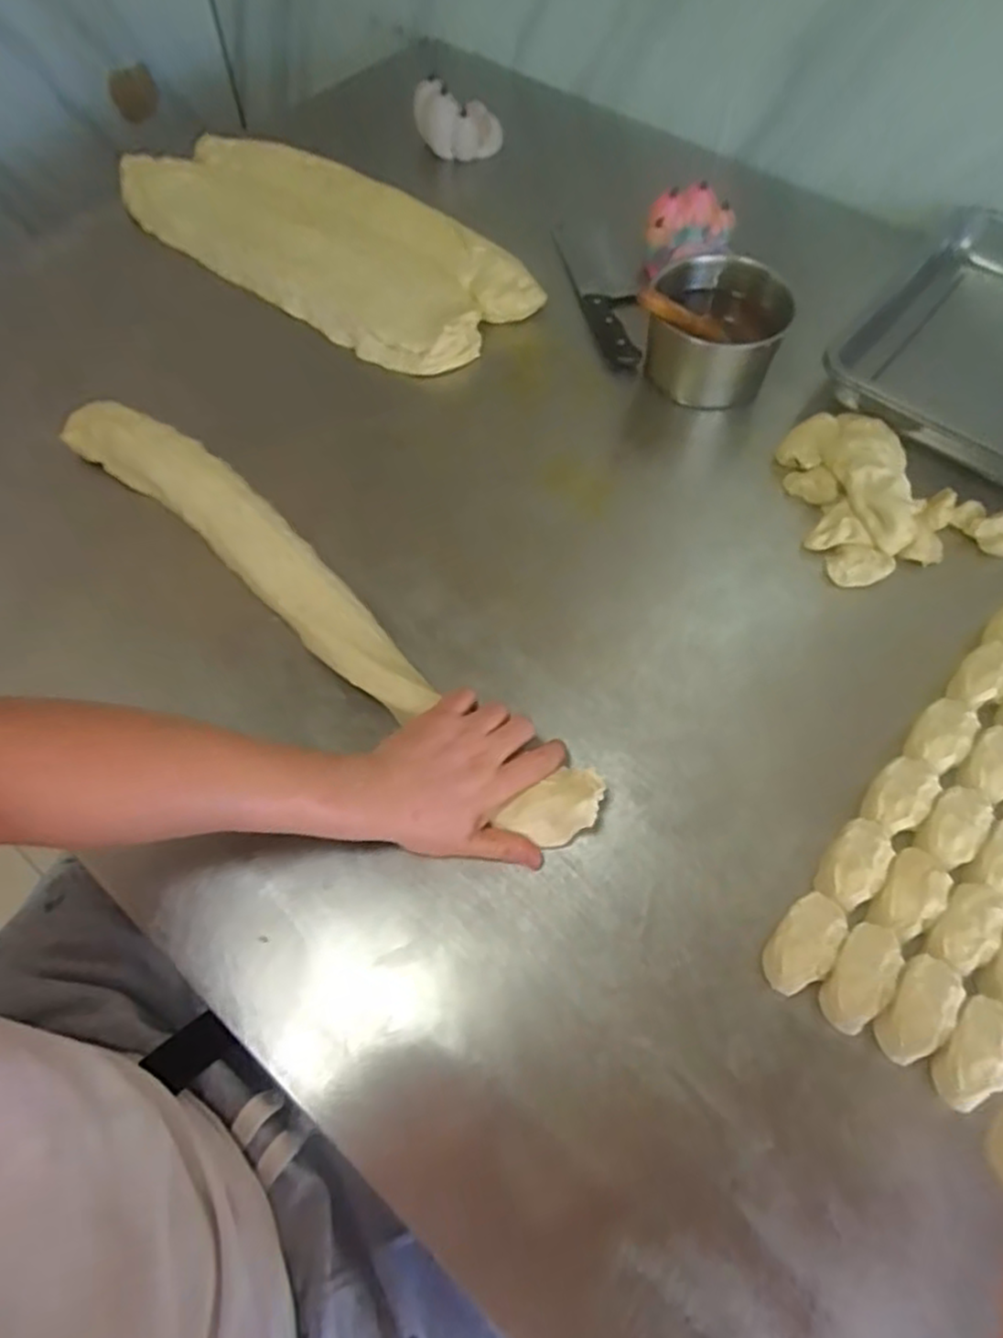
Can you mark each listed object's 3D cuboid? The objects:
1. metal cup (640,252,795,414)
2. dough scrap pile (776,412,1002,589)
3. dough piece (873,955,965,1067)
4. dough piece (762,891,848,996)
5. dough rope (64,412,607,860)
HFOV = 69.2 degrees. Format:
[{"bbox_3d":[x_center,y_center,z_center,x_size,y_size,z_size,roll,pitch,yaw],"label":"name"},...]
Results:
[{"bbox_3d":[0.248,-0.399,0.841,0.142,0.126,0.142,0,61,0],"label":"metal cup"},{"bbox_3d":[0.398,-0.193,0.749,0.193,0.073,0.197,-13,62,-7],"label":"dough scrap pile"},{"bbox_3d":[0.286,0.233,0.498,0.040,0.031,0.073,31,66,16],"label":"dough piece"},{"bbox_3d":[0.216,0.200,0.526,0.042,0.047,0.076,33,61,26],"label":"dough piece"},{"bbox_3d":[-0.183,-0.078,0.665,0.666,0.051,0.086,39,66,19],"label":"dough rope"}]

